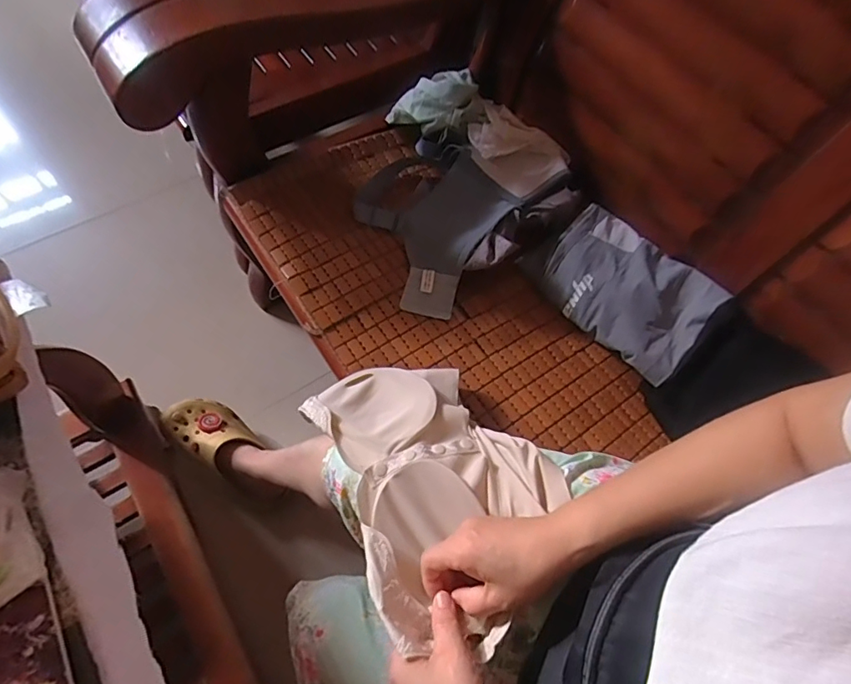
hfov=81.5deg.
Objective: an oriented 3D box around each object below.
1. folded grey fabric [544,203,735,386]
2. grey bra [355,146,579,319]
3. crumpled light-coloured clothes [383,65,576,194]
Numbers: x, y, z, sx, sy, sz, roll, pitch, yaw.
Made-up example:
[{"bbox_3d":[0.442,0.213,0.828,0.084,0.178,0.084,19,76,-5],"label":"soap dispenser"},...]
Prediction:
[{"bbox_3d":[0.281,-0.081,0.690,0.225,0.031,0.182,42,69,15],"label":"folded grey fabric"},{"bbox_3d":[0.046,-0.206,0.715,0.248,0.048,0.329,41,69,15],"label":"grey bra"},{"bbox_3d":[0.085,-0.339,0.759,0.160,0.038,0.279,-40,73,-20],"label":"crumpled light-coloured clothes"}]

